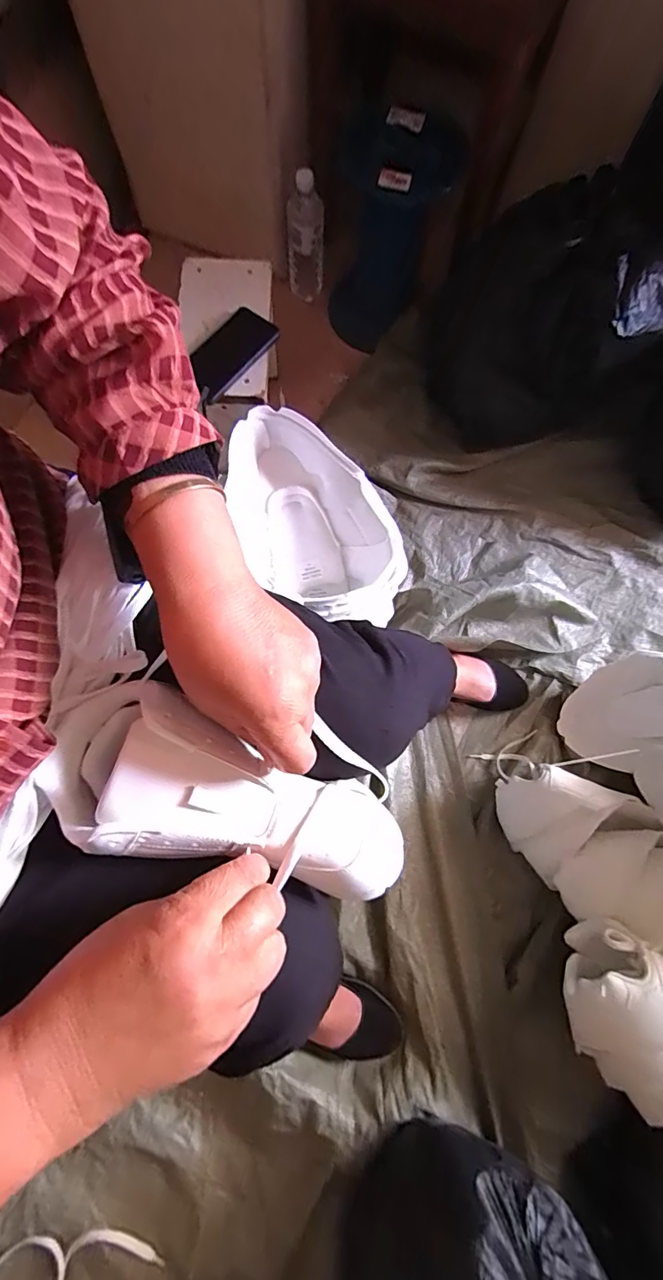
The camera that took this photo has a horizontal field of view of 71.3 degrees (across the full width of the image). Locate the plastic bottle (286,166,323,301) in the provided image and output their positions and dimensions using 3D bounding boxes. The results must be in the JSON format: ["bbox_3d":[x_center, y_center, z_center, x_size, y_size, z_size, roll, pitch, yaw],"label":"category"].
[{"bbox_3d":[-0.050,-0.752,0.888,0.069,0.204,0.059,-3,76,-2],"label":"plastic bottle"}]

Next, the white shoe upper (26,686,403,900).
[{"bbox_3d":[-0.065,0.107,0.310,0.243,0.057,0.096,21,76,-3],"label":"white shoe upper"}]

